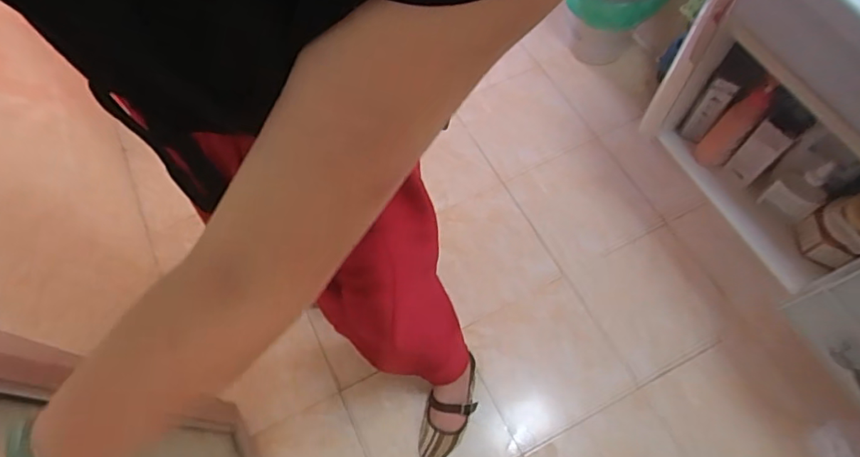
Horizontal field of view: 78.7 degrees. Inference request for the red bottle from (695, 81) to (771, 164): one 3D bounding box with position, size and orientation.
[{"bbox_3d":[0.524,-0.176,0.911,0.054,0.192,0.047,38,72,19],"label":"red bottle"}]

